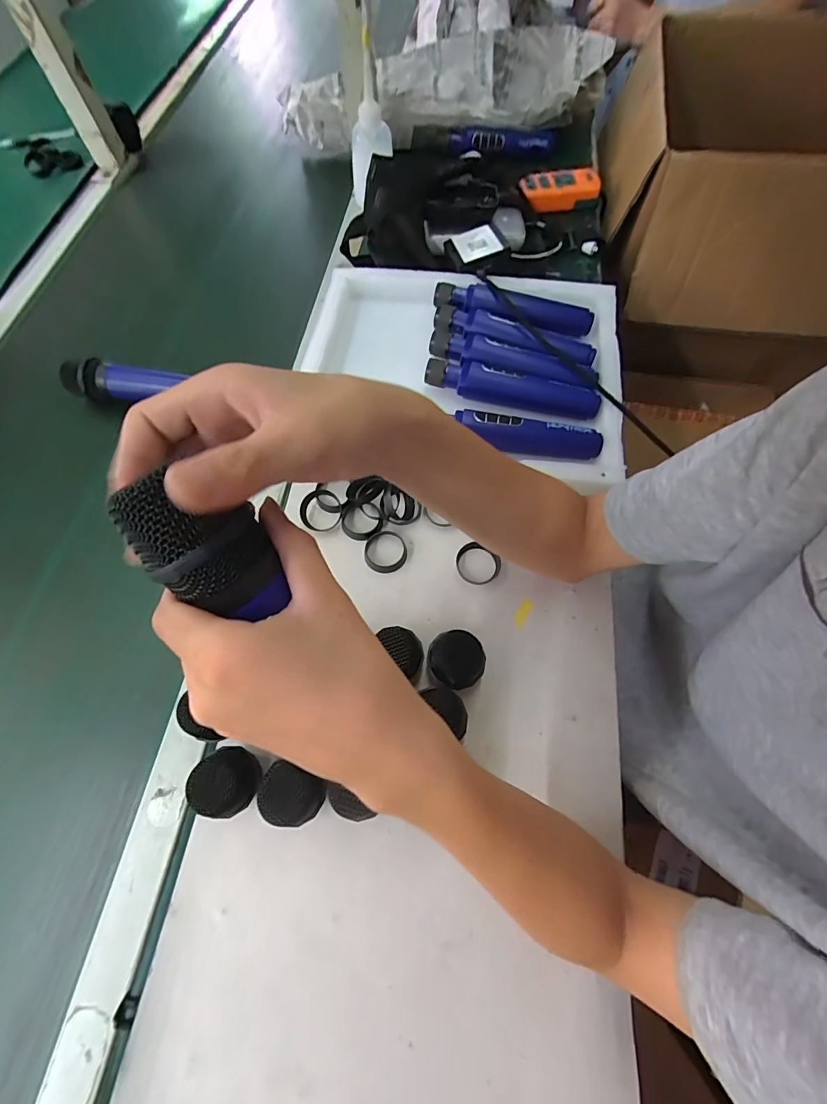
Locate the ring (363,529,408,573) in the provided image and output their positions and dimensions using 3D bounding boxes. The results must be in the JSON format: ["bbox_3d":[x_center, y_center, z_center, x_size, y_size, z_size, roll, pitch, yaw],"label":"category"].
[{"bbox_3d":[-0.028,-0.002,0.433,0.042,0.011,0.047,2,66,2],"label":"ring"}]

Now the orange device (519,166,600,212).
[{"bbox_3d":[0.217,-0.537,0.631,0.119,0.030,0.055,-1,66,0],"label":"orange device"}]

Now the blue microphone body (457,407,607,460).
[{"bbox_3d":[0.119,-0.120,0.437,0.147,0.026,0.032,10,67,5],"label":"blue microphone body"}]

